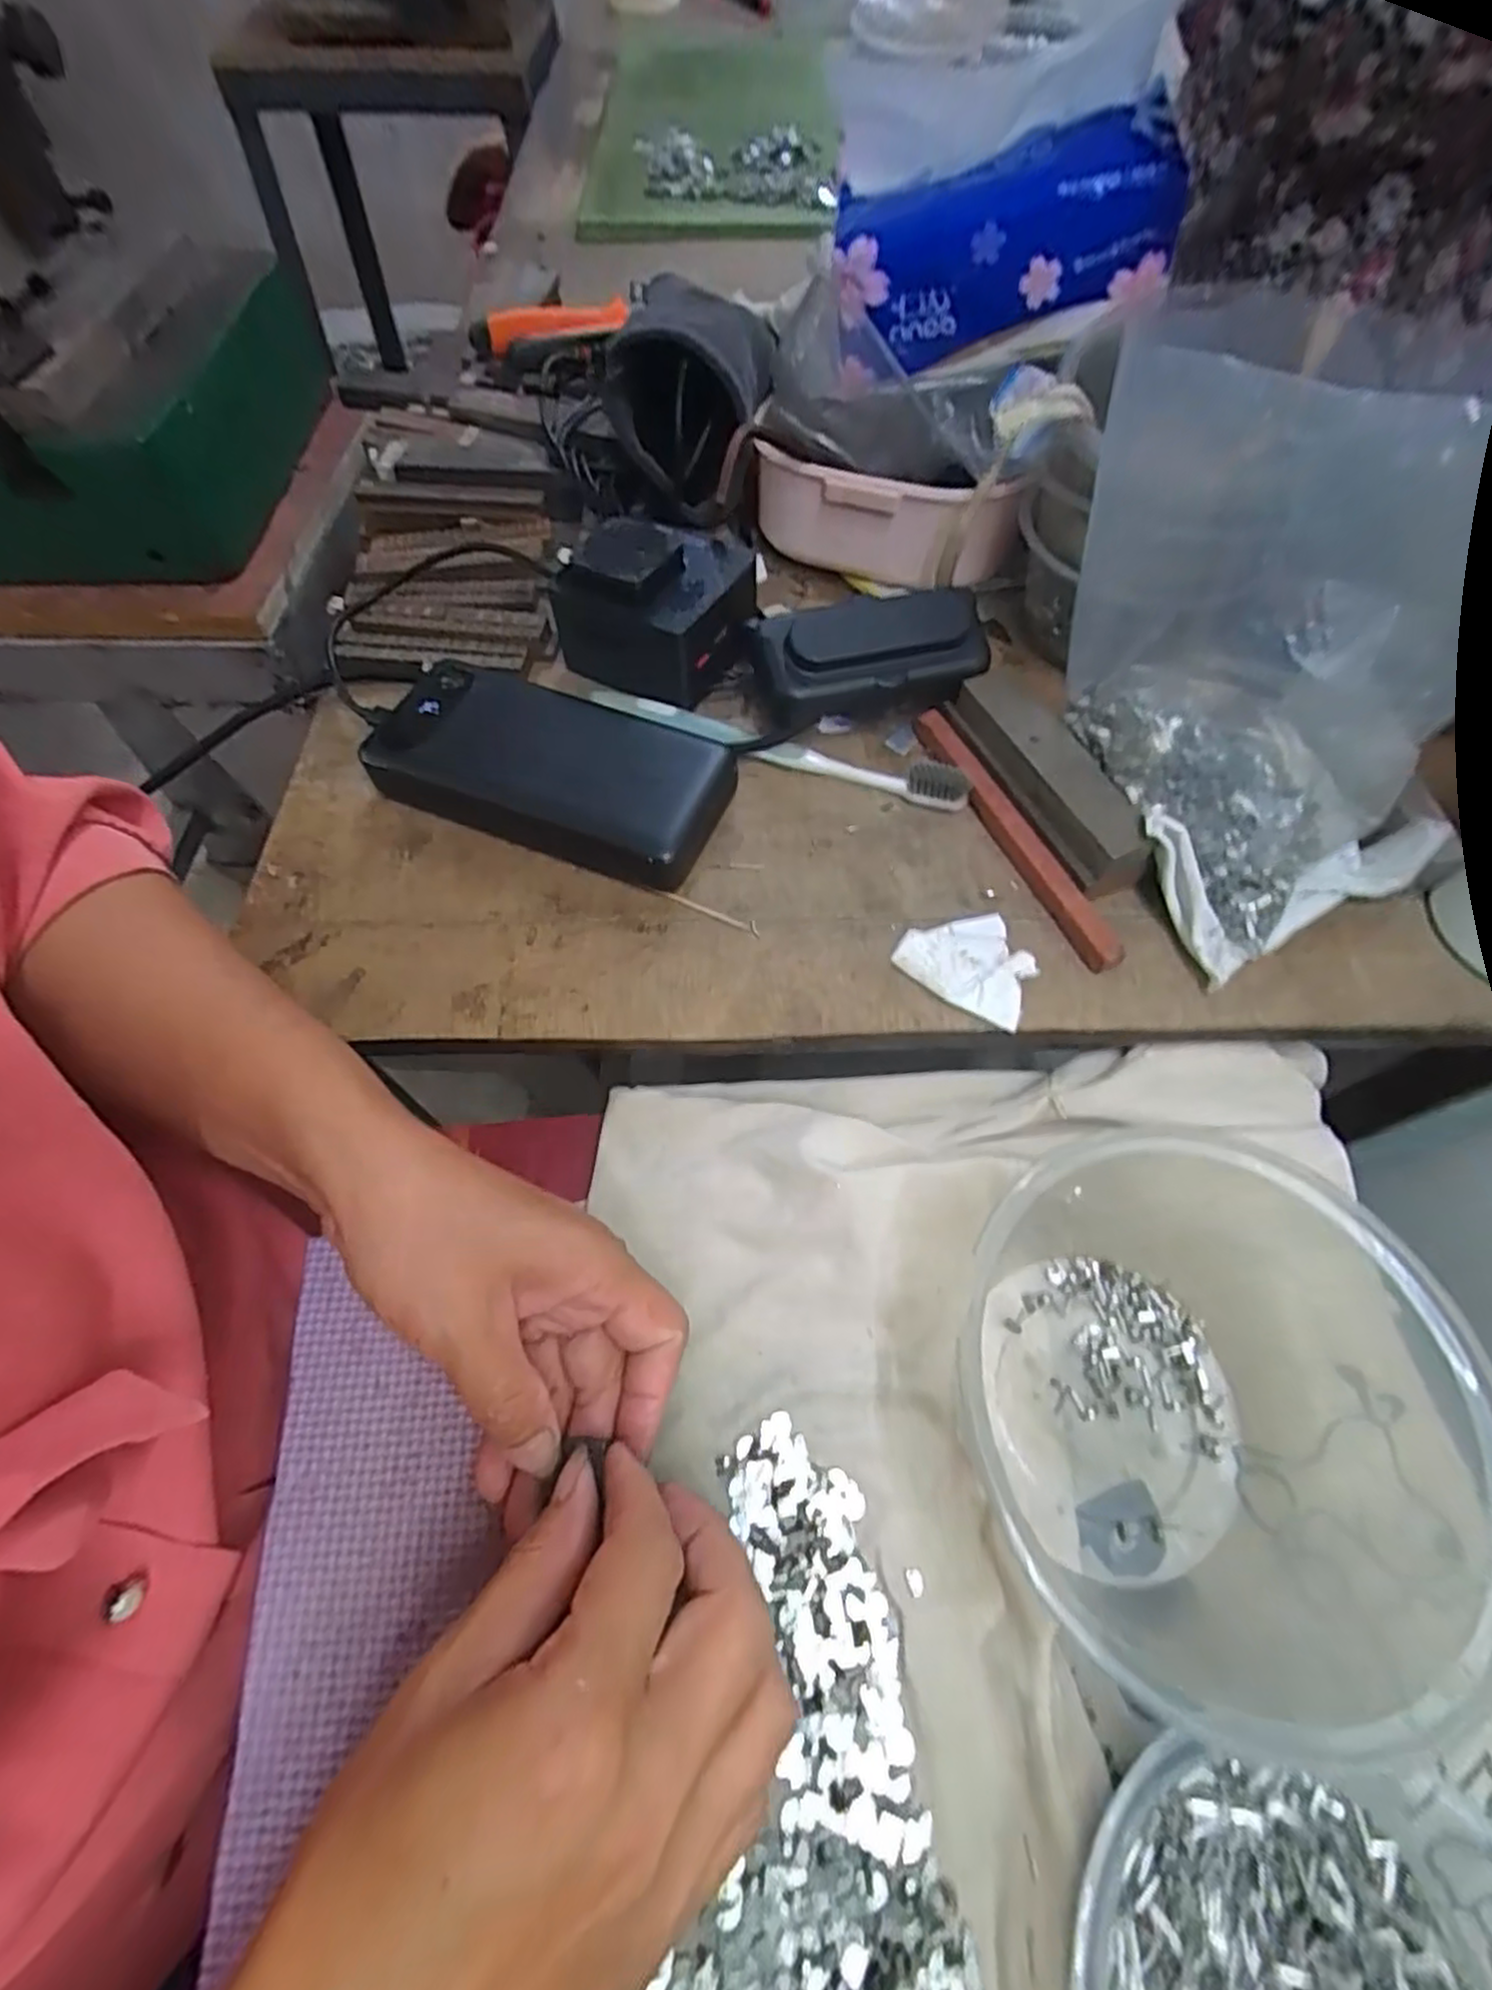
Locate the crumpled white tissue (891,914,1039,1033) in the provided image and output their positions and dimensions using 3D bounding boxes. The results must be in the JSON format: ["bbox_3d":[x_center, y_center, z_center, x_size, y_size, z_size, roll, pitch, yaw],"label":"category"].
[{"bbox_3d":[0.090,-0.015,0.306,0.053,0.009,0.041,28,65,14],"label":"crumpled white tissue"}]

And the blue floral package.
[{"bbox_3d":[0.108,-0.335,0.336,0.139,0.064,0.069,-7,65,16],"label":"blue floral package"}]

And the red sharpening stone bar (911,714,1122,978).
[{"bbox_3d":[0.115,-0.071,0.332,0.014,0.010,0.145,-22,64,-12],"label":"red sharpening stone bar"}]

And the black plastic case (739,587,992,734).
[{"bbox_3d":[0.056,-0.155,0.355,0.106,0.041,0.049,-11,70,-3],"label":"black plastic case"}]

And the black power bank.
[{"bbox_3d":[-0.086,-0.103,0.337,0.151,0.031,0.072,20,64,10],"label":"black power bank"}]

